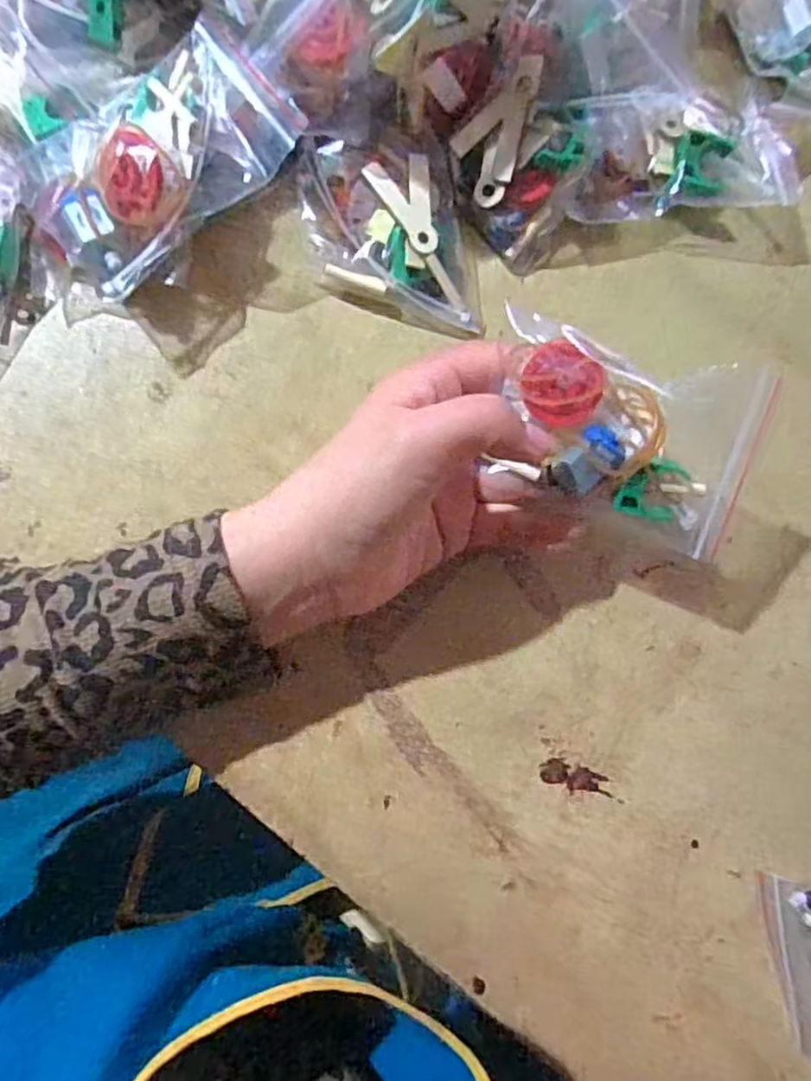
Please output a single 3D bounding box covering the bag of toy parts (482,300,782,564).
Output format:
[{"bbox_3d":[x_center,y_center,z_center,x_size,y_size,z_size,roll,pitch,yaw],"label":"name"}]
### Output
[{"bbox_3d":[0.089,-0.042,0.279,0.103,0.034,0.071,16,86,-4],"label":"bag of toy parts"}]

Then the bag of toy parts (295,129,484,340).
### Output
[{"bbox_3d":[-0.006,-0.141,0.322,0.071,0.028,0.094,-17,89,-6],"label":"bag of toy parts"}]

